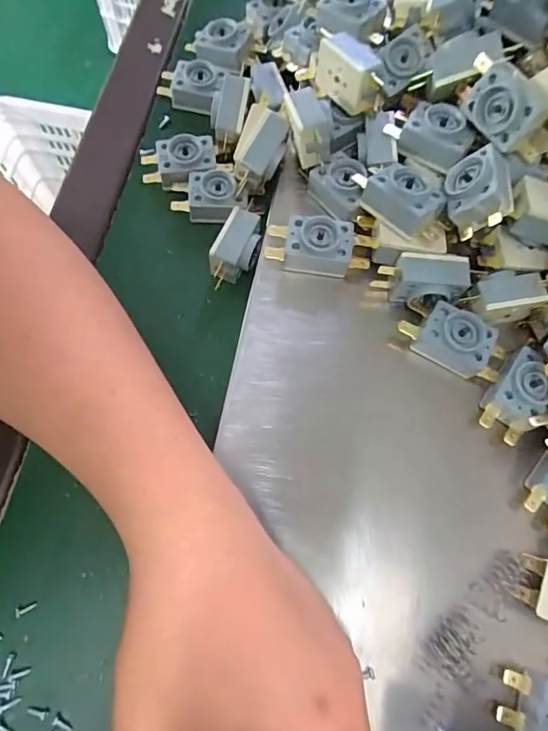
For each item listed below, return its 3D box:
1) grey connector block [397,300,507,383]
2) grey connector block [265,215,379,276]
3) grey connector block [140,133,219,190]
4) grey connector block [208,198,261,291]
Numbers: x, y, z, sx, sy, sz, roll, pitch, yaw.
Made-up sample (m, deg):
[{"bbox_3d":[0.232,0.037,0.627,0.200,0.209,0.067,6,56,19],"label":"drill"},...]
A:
[{"bbox_3d":[0.097,-0.013,0.255,0.056,0.026,0.026,26,72,7],"label":"grey connector block"},{"bbox_3d":[0.026,-0.068,0.263,0.059,0.017,0.026,8,71,1],"label":"grey connector block"},{"bbox_3d":[-0.063,-0.133,0.302,0.050,0.017,0.032,-4,71,-3],"label":"grey connector block"},{"bbox_3d":[-0.022,-0.071,0.287,0.021,0.031,0.046,21,72,5],"label":"grey connector block"}]

